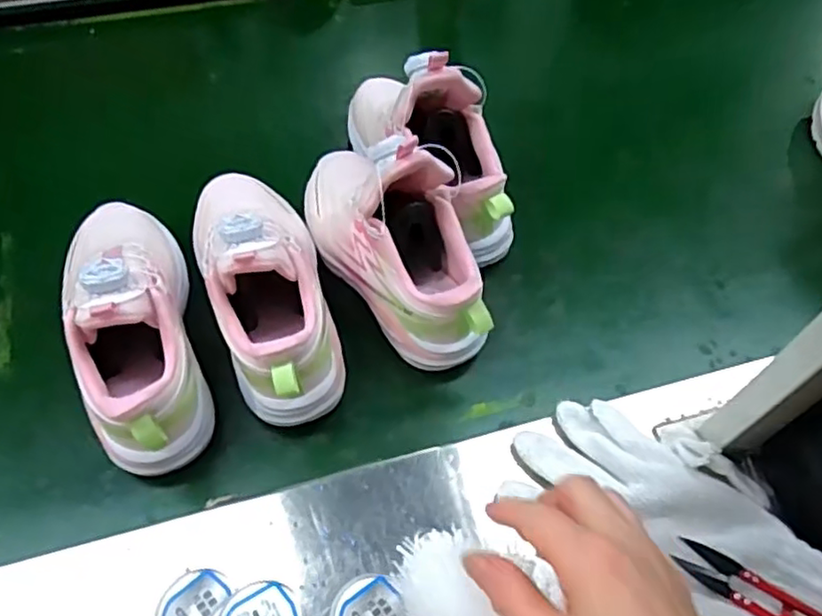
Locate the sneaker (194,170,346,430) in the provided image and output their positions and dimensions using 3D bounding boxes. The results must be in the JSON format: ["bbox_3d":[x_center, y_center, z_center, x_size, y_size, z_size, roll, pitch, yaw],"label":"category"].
[{"bbox_3d":[-0.104,-0.029,0.462,0.088,0.112,0.221,-12,58,-11],"label":"sneaker"}]

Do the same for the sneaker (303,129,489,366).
[{"bbox_3d":[-0.012,-0.060,0.487,0.085,0.130,0.215,-30,63,-21],"label":"sneaker"}]

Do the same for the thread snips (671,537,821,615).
[{"bbox_3d":[0.206,0.168,0.376,0.101,0.016,0.023,30,60,16],"label":"thread snips"}]

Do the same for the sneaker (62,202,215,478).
[{"bbox_3d":[-0.192,0.002,0.453,0.074,0.112,0.216,-20,59,-16],"label":"sneaker"}]

